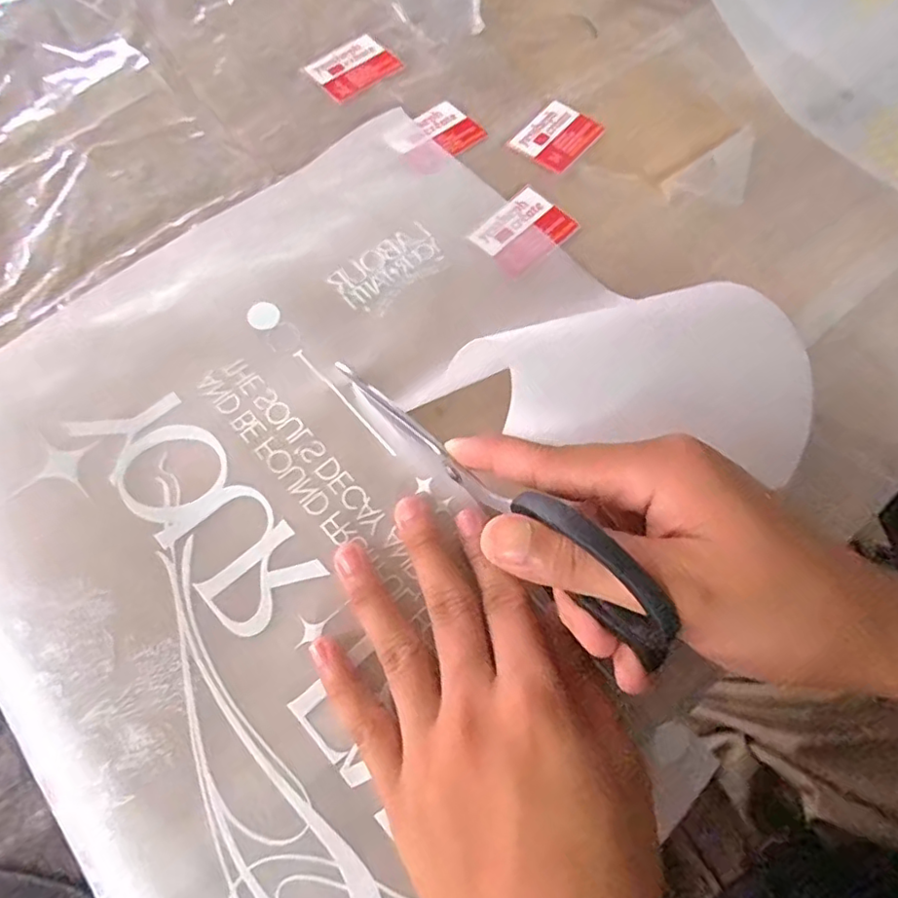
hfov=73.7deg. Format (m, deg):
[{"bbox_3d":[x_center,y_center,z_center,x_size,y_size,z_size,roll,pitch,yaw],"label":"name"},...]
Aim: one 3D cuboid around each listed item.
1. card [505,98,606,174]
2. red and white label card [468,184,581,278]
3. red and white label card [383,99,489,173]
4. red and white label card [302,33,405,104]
[{"bbox_3d":[0.064,-0.186,0.353,0.040,0.004,0.053,36,69,12],"label":"card"},{"bbox_3d":[0.041,-0.119,0.327,0.038,0.004,0.050,43,77,8],"label":"red and white label card"},{"bbox_3d":[-0.007,-0.183,0.350,0.051,0.004,0.038,-39,73,-18],"label":"red and white label card"},{"bbox_3d":[-0.060,-0.238,0.372,0.053,0.004,0.041,-41,74,-19],"label":"red and white label card"}]

